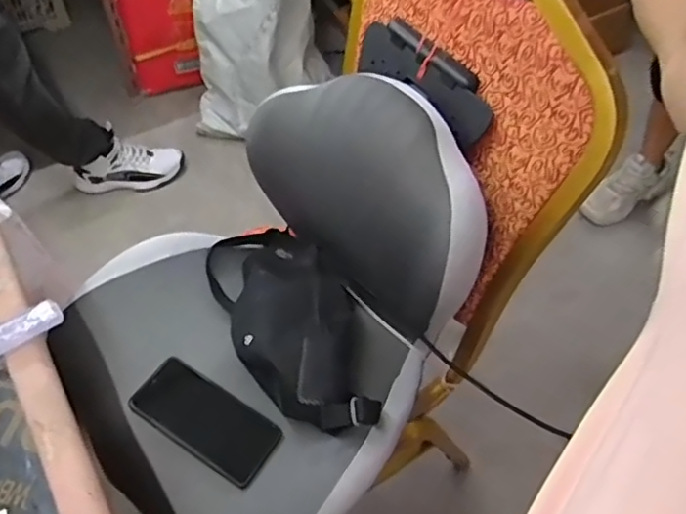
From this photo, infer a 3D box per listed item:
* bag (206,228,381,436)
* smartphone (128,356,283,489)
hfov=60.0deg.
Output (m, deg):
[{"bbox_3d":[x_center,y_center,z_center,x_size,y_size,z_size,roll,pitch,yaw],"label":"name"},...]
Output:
[{"bbox_3d":[-0.065,0.071,0.755,0.155,0.080,0.334,-19,56,-16],"label":"bag"},{"bbox_3d":[-0.156,0.185,0.680,0.163,0.005,0.077,33,61,7],"label":"smartphone"}]

